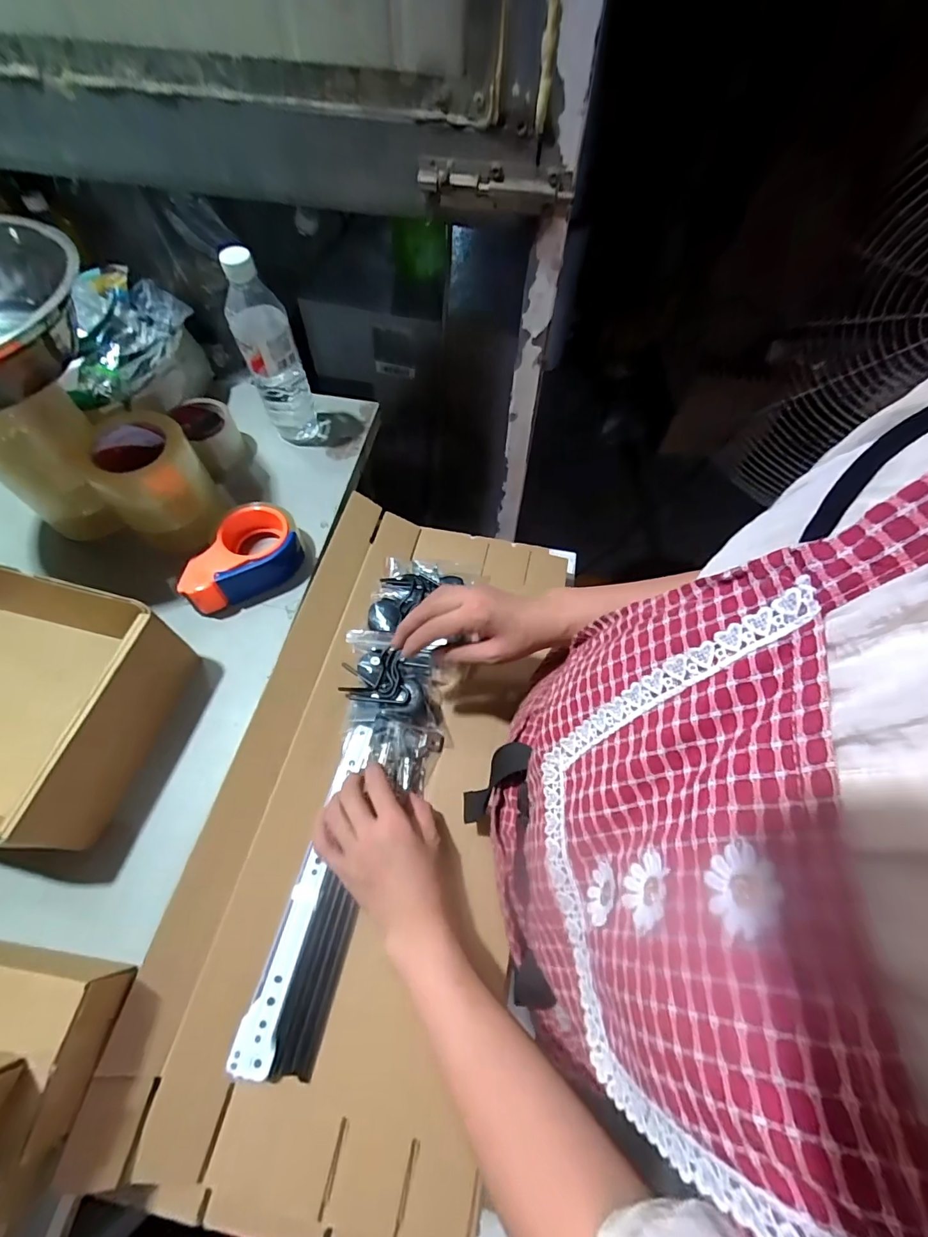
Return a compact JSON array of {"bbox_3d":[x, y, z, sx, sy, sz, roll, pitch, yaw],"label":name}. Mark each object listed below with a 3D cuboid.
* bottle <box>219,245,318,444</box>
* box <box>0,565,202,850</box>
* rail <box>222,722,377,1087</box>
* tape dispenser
[{"bbox_3d":[-0.242,-0.329,0.615,0.067,0.231,0.056,-16,63,-10],"label":"bottle"},{"bbox_3d":[-0.457,0.078,0.471,0.304,0.092,0.220,13,62,6],"label":"box"},{"bbox_3d":[-0.146,0.249,0.468,0.032,0.019,0.297,12,62,5],"label":"rail"},{"bbox_3d":[-0.267,-0.075,0.579,0.143,0.055,0.091,-31,67,-17],"label":"tape dispenser"}]

